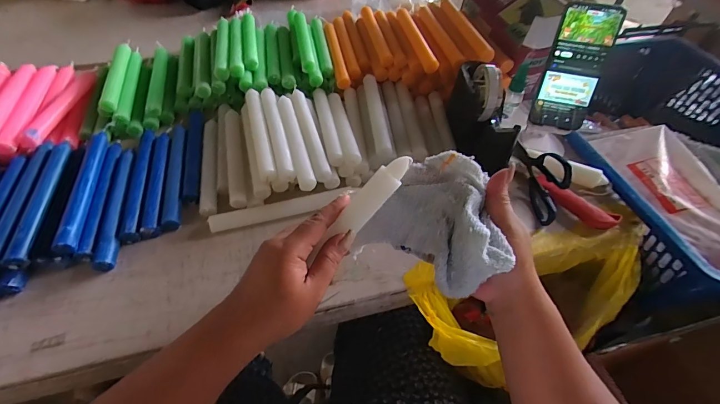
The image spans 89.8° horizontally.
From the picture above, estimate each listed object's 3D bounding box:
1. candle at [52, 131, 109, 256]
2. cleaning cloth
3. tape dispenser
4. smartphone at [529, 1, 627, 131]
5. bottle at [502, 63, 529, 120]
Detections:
[{"bbox_3d":[-0.356,-0.020,0.469,0.019,0.018,0.202,-9,52,-10],"label":"candle"},{"bbox_3d":[0.076,0.014,0.341,0.129,0.083,0.097,25,54,17],"label":"cleaning cloth"},{"bbox_3d":[0.182,-0.134,0.547,0.053,0.123,0.175,-1,51,-4],"label":"tape dispenser"},{"bbox_3d":[0.301,-0.187,0.508,0.074,0.164,0.007,12,25,11],"label":"smartphone"},{"bbox_3d":[0.232,-0.162,0.535,0.023,0.076,0.020,25,54,17],"label":"bottle"}]

